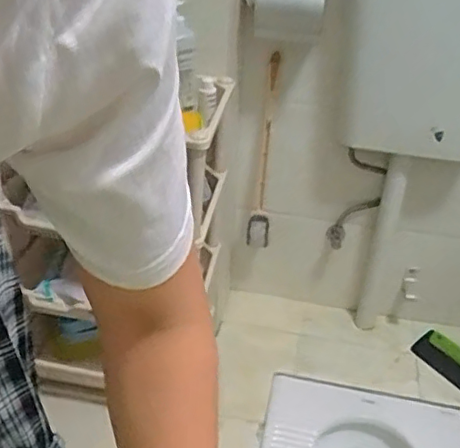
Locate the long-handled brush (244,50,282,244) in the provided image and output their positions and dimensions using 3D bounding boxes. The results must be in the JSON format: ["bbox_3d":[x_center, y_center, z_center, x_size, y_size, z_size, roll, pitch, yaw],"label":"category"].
[{"bbox_3d":[0.076,-0.156,1.362,0.061,0.455,0.068,4,33,2],"label":"long-handled brush"}]

